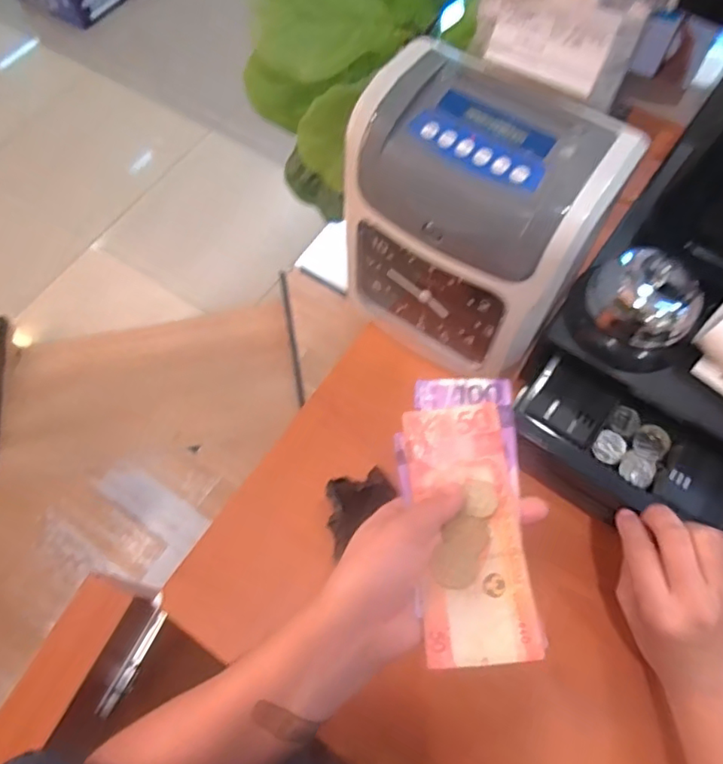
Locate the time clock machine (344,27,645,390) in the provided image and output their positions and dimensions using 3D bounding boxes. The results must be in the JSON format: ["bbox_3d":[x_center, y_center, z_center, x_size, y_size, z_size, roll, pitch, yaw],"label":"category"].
[{"bbox_3d":[0.083,-0.118,0.457,0.183,0.194,0.118,32,70,15],"label":"time clock machine"}]

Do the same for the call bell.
[{"bbox_3d":[0.212,-0.057,0.435,0.085,0.067,0.086,-1,65,1],"label":"call bell"}]

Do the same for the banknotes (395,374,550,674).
[{"bbox_3d":[0.063,0.075,0.352,0.074,0.017,0.176,-2,58,1],"label":"banknotes"}]

